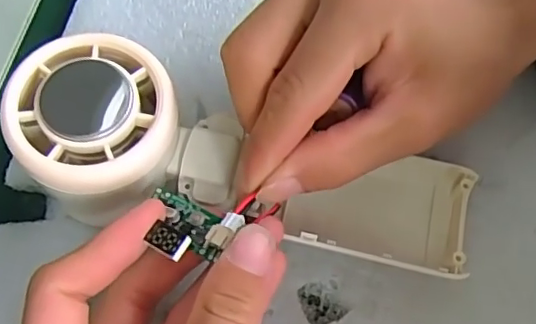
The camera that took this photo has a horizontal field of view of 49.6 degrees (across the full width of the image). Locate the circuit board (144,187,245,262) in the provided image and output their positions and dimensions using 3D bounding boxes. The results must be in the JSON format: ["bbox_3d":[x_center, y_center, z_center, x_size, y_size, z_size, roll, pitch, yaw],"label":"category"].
[{"bbox_3d":[-0.026,0.021,0.185,0.030,0.013,0.020,21,71,8],"label":"circuit board"}]

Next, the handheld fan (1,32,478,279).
[{"bbox_3d":[-0.006,0.001,0.198,0.162,0.032,0.058,17,70,-9],"label":"handheld fan"}]

